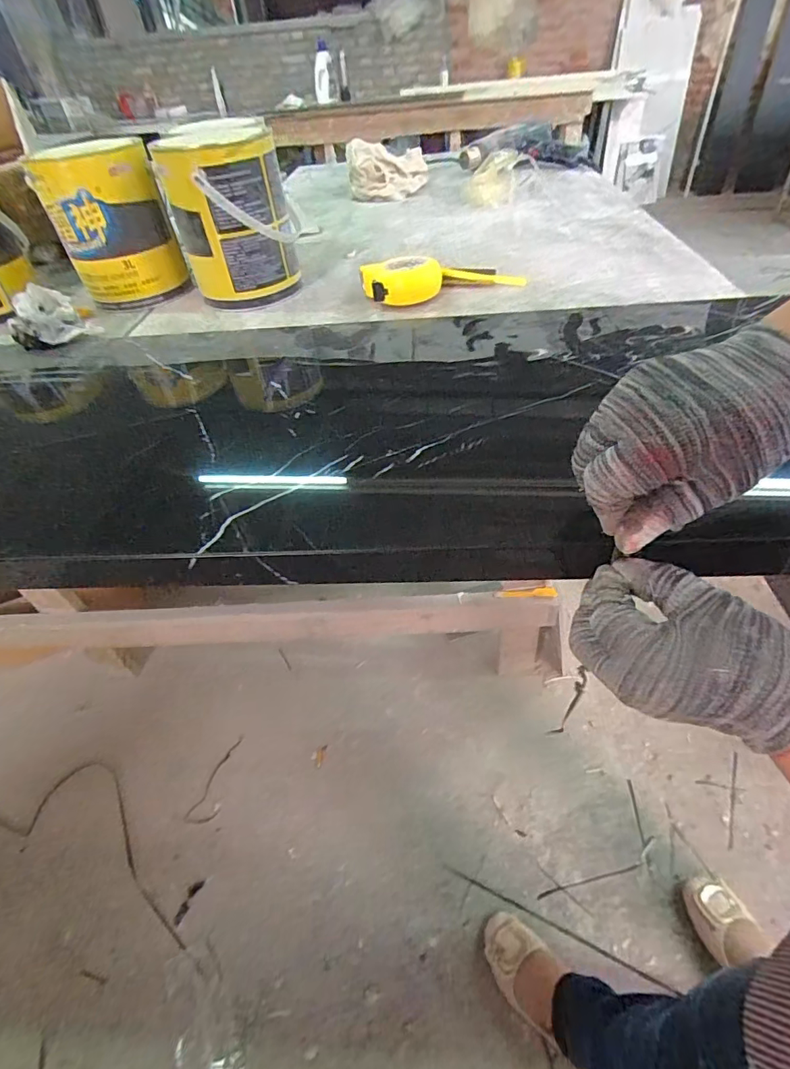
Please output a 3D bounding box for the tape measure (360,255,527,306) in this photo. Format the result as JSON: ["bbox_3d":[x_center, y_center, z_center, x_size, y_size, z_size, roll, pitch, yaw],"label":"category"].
[{"bbox_3d":[0.062,-0.325,0.598,0.208,0.045,0.077,-11,48,-4],"label":"tape measure"}]

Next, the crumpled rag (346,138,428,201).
[{"bbox_3d":[-0.013,-0.777,1.009,0.169,0.086,0.143,-5,48,2],"label":"crumpled rag"}]

